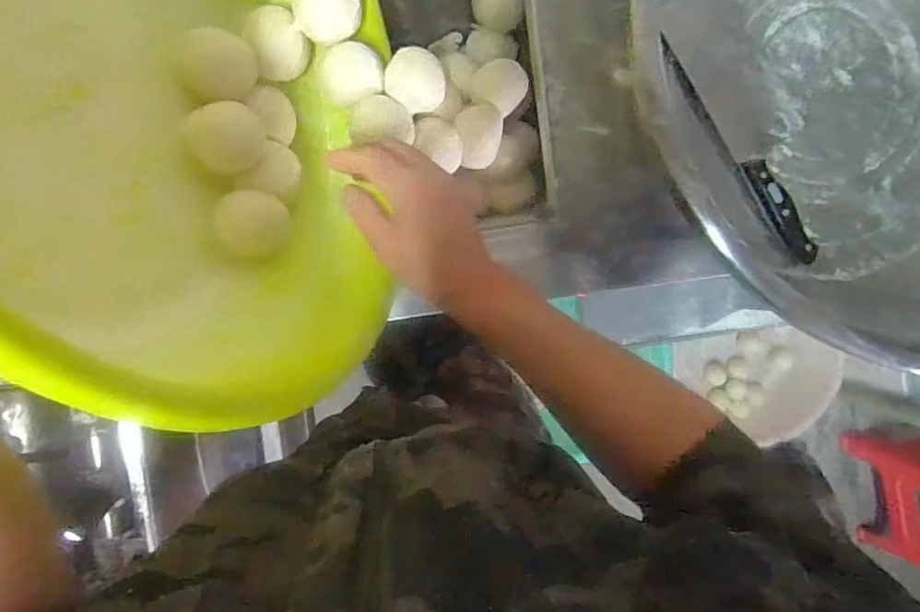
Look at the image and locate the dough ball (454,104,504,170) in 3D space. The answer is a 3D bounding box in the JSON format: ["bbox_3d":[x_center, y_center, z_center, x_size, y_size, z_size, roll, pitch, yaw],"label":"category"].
[{"bbox_3d":[0.018,-0.174,0.535,0.048,0.030,0.067,11,95,-5],"label":"dough ball"}]

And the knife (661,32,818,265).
[{"bbox_3d":[0.289,-0.157,0.538,0.033,0.021,0.269,-36,97,0],"label":"knife"}]

